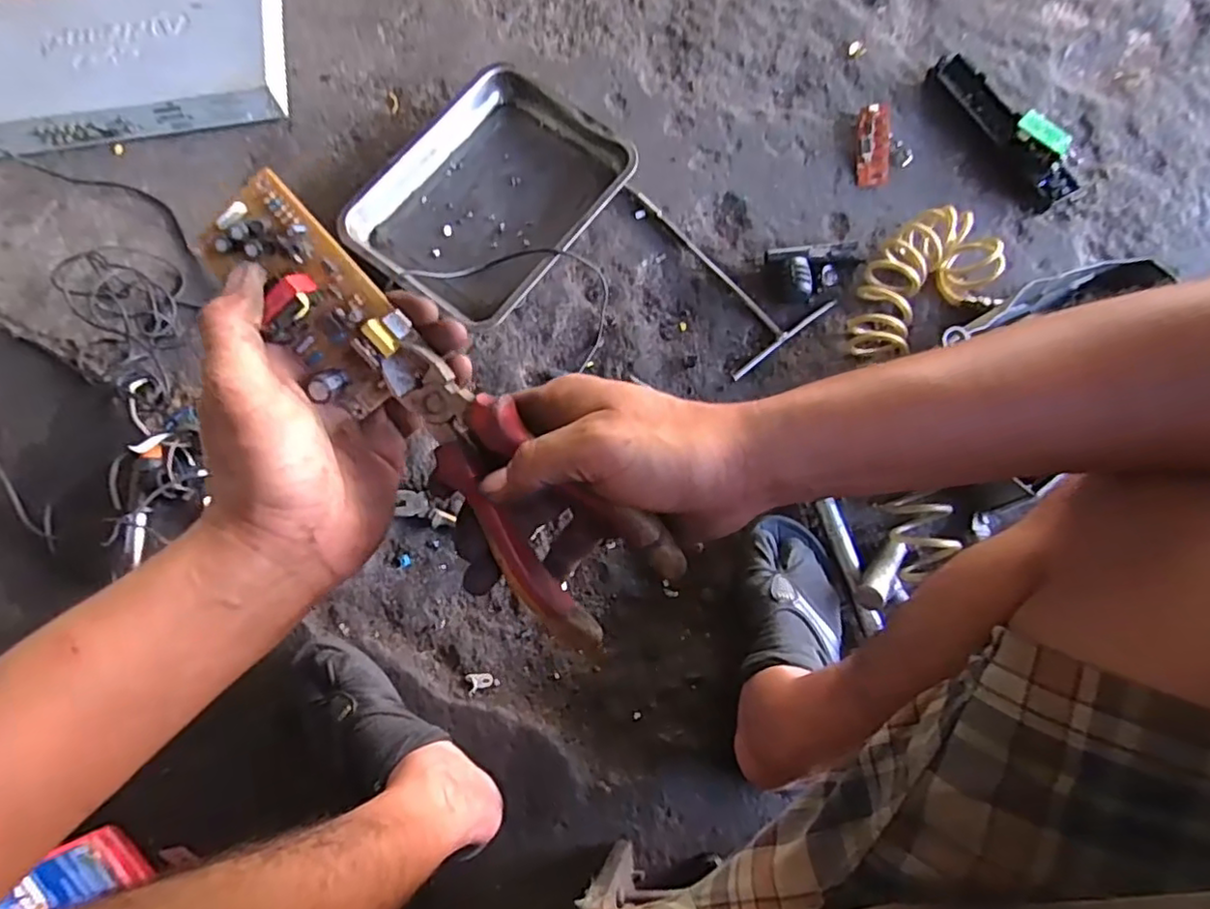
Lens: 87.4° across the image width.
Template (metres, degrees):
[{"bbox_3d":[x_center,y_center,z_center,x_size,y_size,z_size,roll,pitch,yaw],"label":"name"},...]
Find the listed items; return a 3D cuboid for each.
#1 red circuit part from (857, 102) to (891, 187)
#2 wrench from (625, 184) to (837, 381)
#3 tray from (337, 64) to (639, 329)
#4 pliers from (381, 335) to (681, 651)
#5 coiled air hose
[{"bbox_3d":[0.383,-0.441,0.901,0.047,0.018,0.131,6,77,2],"label":"red circuit part"},{"bbox_3d":[0.144,-0.264,0.858,0.168,0.017,0.306,-38,80,-8],"label":"wrench"},{"bbox_3d":[-0.163,-0.354,0.868,0.287,0.048,0.350,35,80,8],"label":"tray"},{"bbox_3d":[-0.042,0.017,0.315,0.078,0.021,0.169,-41,95,19],"label":"pliers"},{"bbox_3d":[0.408,-0.227,0.821,0.236,0.071,0.147,-28,79,-6],"label":"coiled air hose"}]

